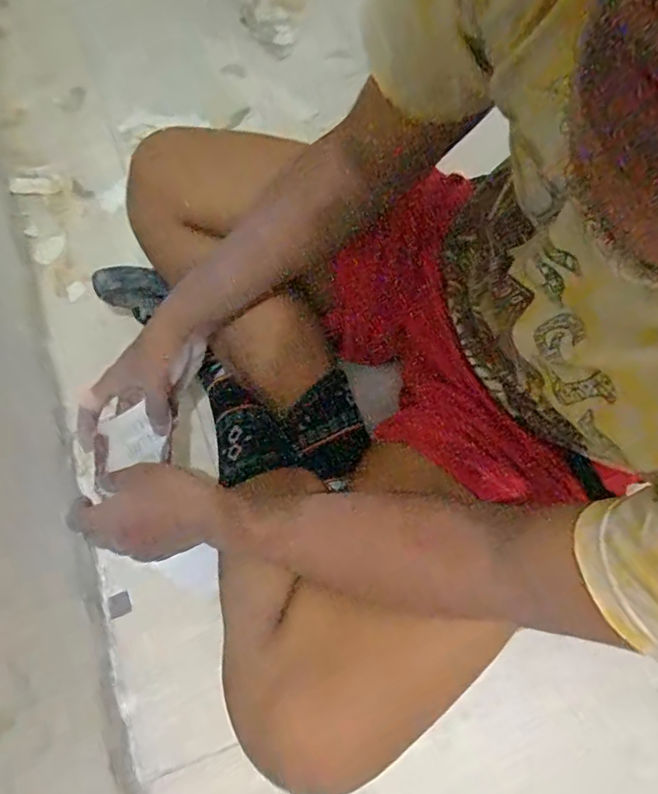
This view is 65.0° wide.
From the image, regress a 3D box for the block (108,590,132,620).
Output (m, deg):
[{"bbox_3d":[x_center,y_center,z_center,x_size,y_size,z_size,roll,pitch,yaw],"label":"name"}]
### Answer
[{"bbox_3d":[-0.238,0.235,0.585,0.023,0.004,0.025,-20,74,-3],"label":"block"}]

